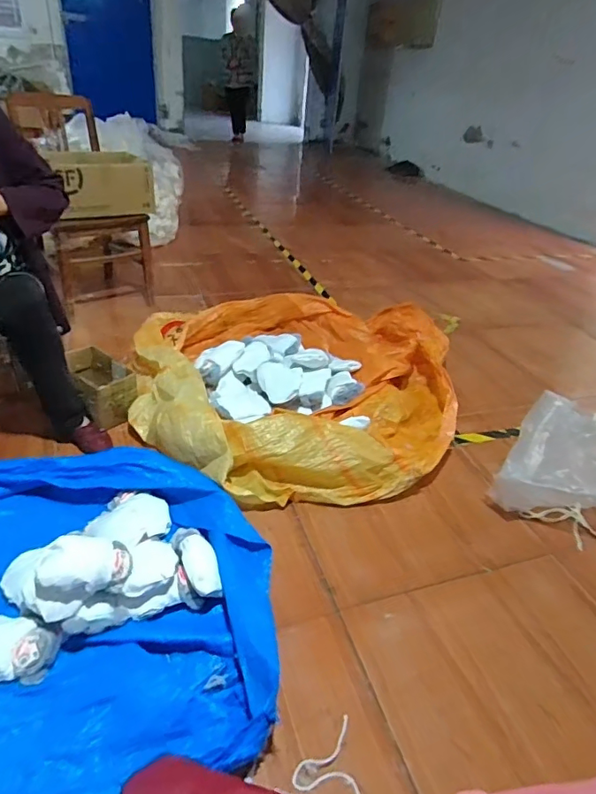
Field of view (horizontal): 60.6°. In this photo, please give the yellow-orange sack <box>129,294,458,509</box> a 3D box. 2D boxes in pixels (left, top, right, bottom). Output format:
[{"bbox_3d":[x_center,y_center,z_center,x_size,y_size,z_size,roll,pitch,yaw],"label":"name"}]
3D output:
[{"bbox_3d":[0.002,-0.059,1.711,1.052,0.254,0.963,0,33,-10],"label":"yellow-orange sack"}]

